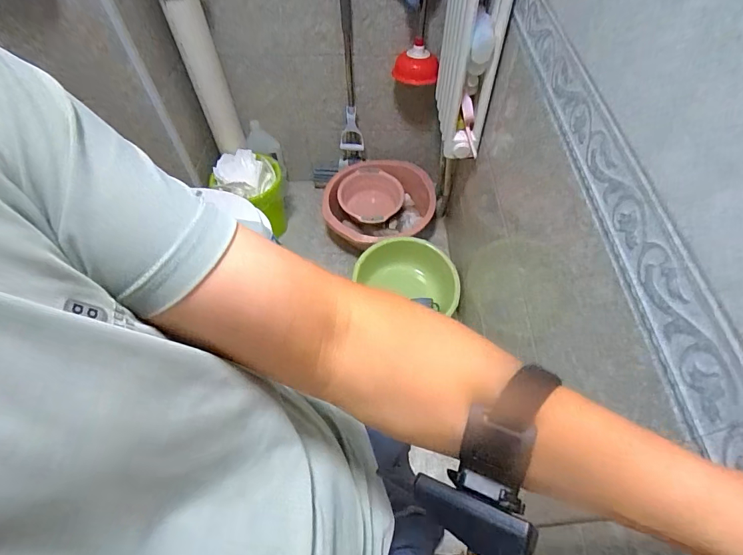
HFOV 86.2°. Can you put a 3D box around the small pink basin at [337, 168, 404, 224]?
[{"bbox_3d":[-0.015,-0.336,1.715,0.285,0.102,0.329,11,57,8],"label":"small pink basin"}]

